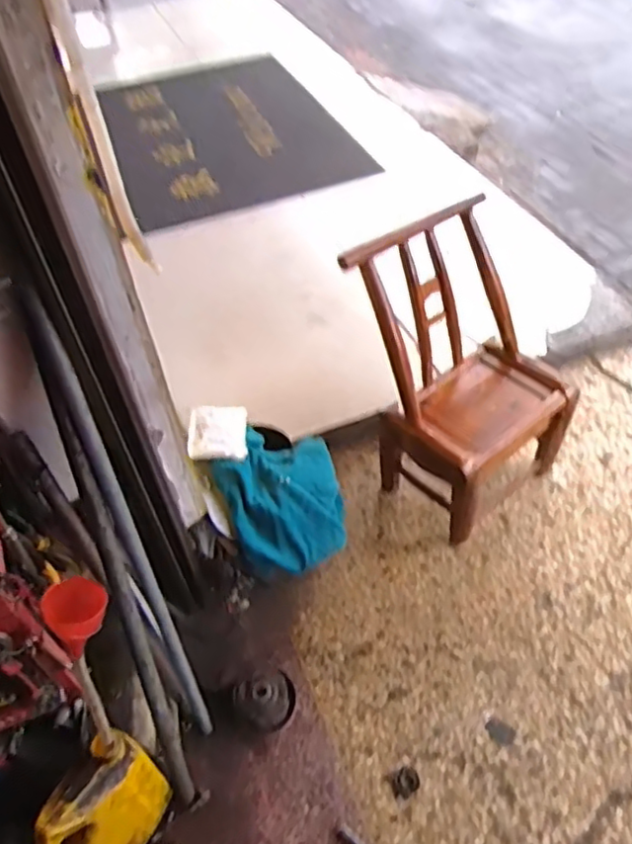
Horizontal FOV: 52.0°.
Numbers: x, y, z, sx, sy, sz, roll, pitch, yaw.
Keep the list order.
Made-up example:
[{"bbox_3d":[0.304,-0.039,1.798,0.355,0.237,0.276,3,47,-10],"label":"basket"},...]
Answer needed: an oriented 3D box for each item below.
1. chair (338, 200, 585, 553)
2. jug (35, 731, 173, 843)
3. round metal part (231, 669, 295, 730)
[{"bbox_3d":[0.337,-0.097,1.581,0.422,0.626,0.470,-35,56,-24],"label":"chair"},{"bbox_3d":[-0.366,0.679,1.121,0.110,0.238,0.218,22,54,20],"label":"jug"},{"bbox_3d":[-0.103,0.586,1.374,0.129,0.096,0.104,-38,57,-25],"label":"round metal part"}]

